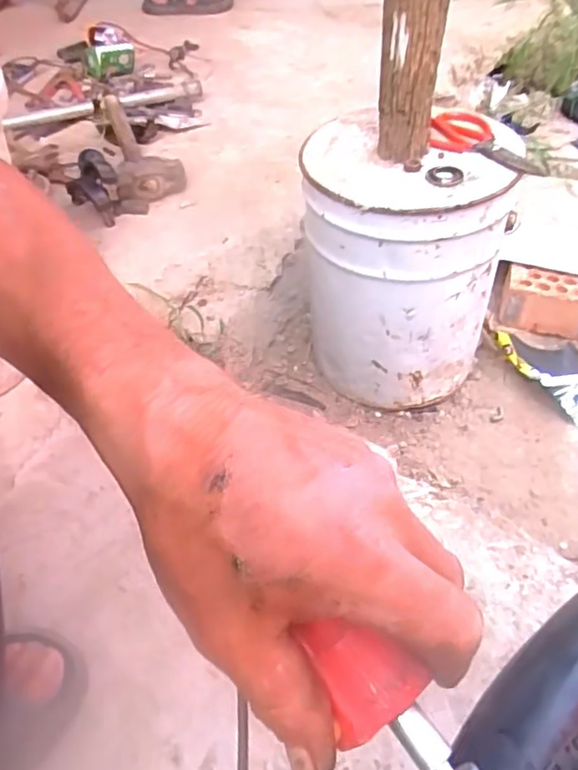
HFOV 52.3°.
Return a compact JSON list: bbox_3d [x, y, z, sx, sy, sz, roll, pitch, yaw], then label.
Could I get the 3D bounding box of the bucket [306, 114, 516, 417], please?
[{"bbox_3d":[0.154,-0.172,0.877,0.250,0.344,0.250,0,46,0],"label":"bucket"}]

